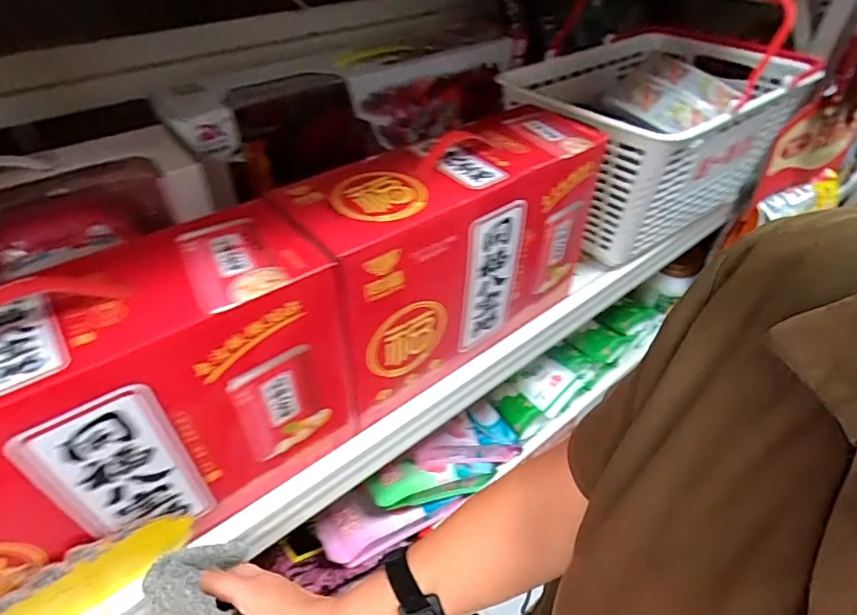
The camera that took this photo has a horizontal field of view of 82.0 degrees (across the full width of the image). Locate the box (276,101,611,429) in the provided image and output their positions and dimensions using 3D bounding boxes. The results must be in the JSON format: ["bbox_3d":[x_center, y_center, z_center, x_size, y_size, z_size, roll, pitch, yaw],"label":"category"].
[{"bbox_3d":[0.027,-0.063,0.574,0.342,0.237,0.118,-27,50,-27],"label":"box"}]

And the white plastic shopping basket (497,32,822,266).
[{"bbox_3d":[0.332,-0.263,0.784,0.413,0.235,0.285,-25,48,-25],"label":"white plastic shopping basket"}]

